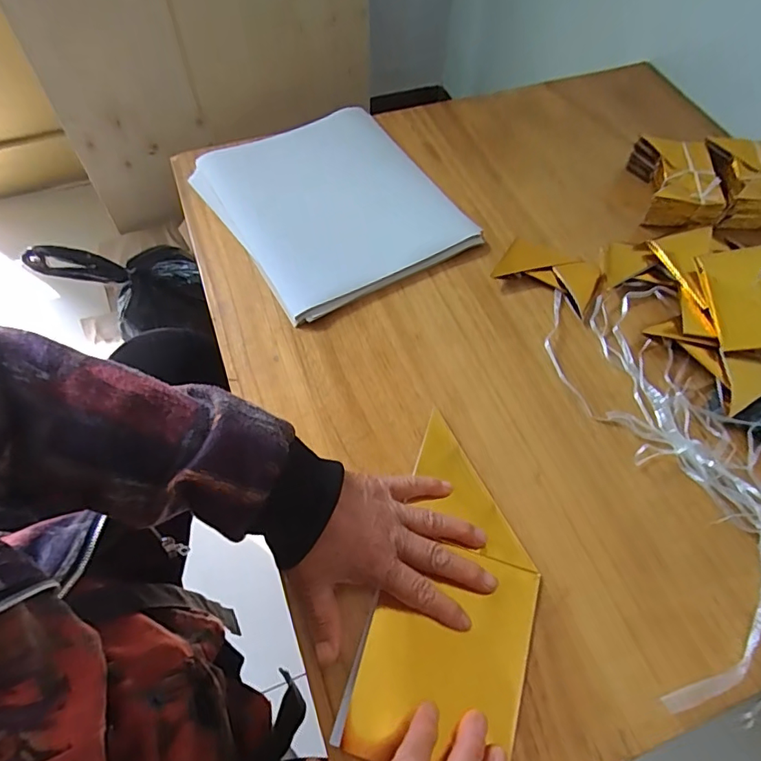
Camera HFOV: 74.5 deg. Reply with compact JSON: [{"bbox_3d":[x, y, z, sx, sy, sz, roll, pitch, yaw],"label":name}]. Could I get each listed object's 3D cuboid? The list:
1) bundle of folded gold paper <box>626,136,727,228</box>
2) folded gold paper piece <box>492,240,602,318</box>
[{"bbox_3d":[0.329,-0.221,0.559,0.076,0.043,0.106,4,61,0],"label":"bundle of folded gold paper"},{"bbox_3d":[0.170,-0.107,0.503,0.096,0.012,0.062,27,63,12],"label":"folded gold paper piece"}]

